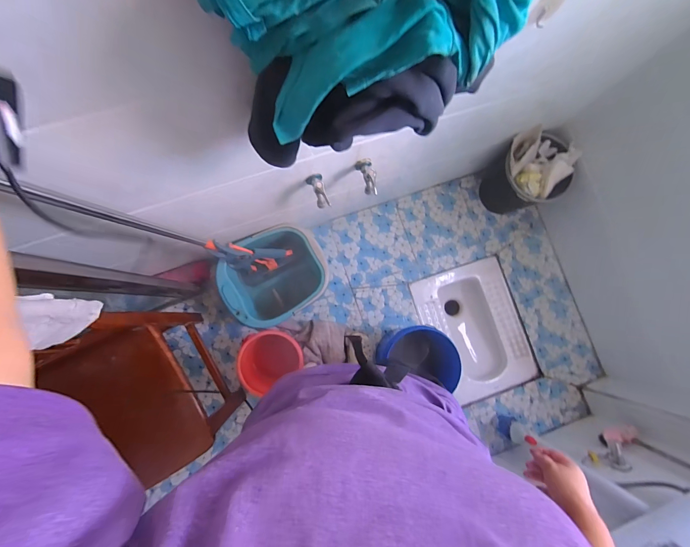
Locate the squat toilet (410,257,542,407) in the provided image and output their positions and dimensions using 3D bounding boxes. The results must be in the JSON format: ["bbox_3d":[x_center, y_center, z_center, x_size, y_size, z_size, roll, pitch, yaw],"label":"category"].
[{"bbox_3d":[0.546,0.245,1.420,0.399,0.230,0.532,-18,86,-6],"label":"squat toilet"}]

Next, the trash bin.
[{"bbox_3d":[0.697,-0.380,1.252,0.254,0.346,0.235,0,84,-4],"label":"trash bin"}]

